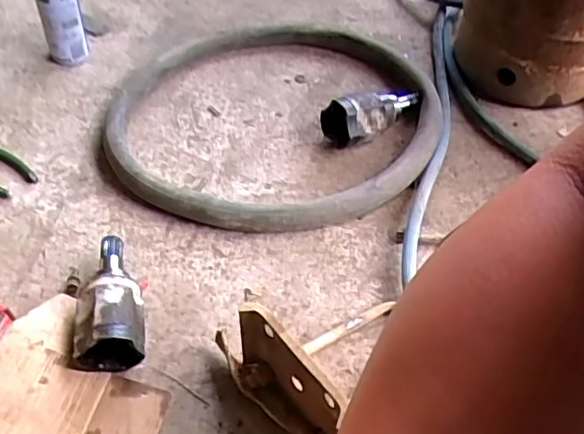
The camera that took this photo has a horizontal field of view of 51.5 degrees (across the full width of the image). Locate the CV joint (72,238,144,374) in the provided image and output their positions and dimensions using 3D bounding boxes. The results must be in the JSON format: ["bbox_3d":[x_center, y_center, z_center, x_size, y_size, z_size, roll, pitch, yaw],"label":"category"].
[{"bbox_3d":[-0.212,0.093,0.695,0.078,0.068,0.162,-10,50,-9],"label":"CV joint"}]

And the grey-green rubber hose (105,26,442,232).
[{"bbox_3d":[-0.024,-0.162,0.919,0.472,0.042,0.462,-1,51,1],"label":"grey-green rubber hose"}]

